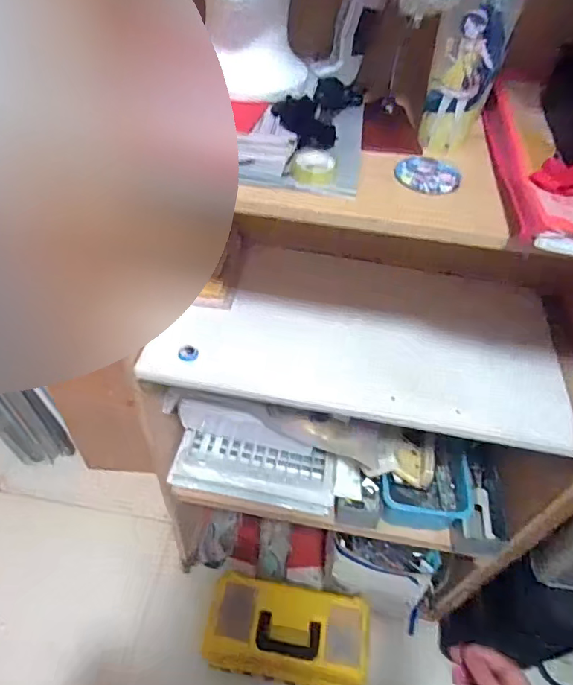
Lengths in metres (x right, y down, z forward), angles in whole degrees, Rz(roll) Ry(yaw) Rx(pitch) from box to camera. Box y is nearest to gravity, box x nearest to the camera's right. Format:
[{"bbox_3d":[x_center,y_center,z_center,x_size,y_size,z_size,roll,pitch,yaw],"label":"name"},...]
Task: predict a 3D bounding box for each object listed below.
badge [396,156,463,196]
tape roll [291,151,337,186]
[{"bbox_3d":[0.153,-0.184,0.532,0.065,0.010,0.067,2,48,-2],"label":"badge"},{"bbox_3d":[0.029,-0.186,0.515,0.046,0.019,0.046,5,48,0],"label":"tape roll"}]

